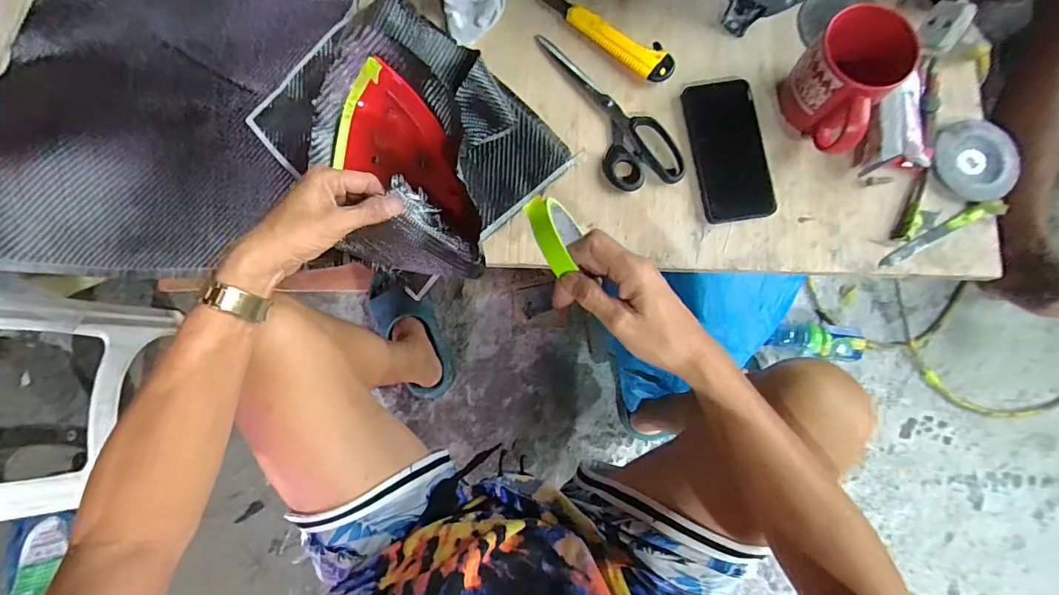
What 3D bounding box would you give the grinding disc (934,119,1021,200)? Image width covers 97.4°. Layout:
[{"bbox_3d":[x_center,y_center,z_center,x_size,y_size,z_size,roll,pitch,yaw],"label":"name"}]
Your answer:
[{"bbox_3d":[0.505,-0.159,0.527,0.089,0.010,0.093,0,79,1],"label":"grinding disc"}]

